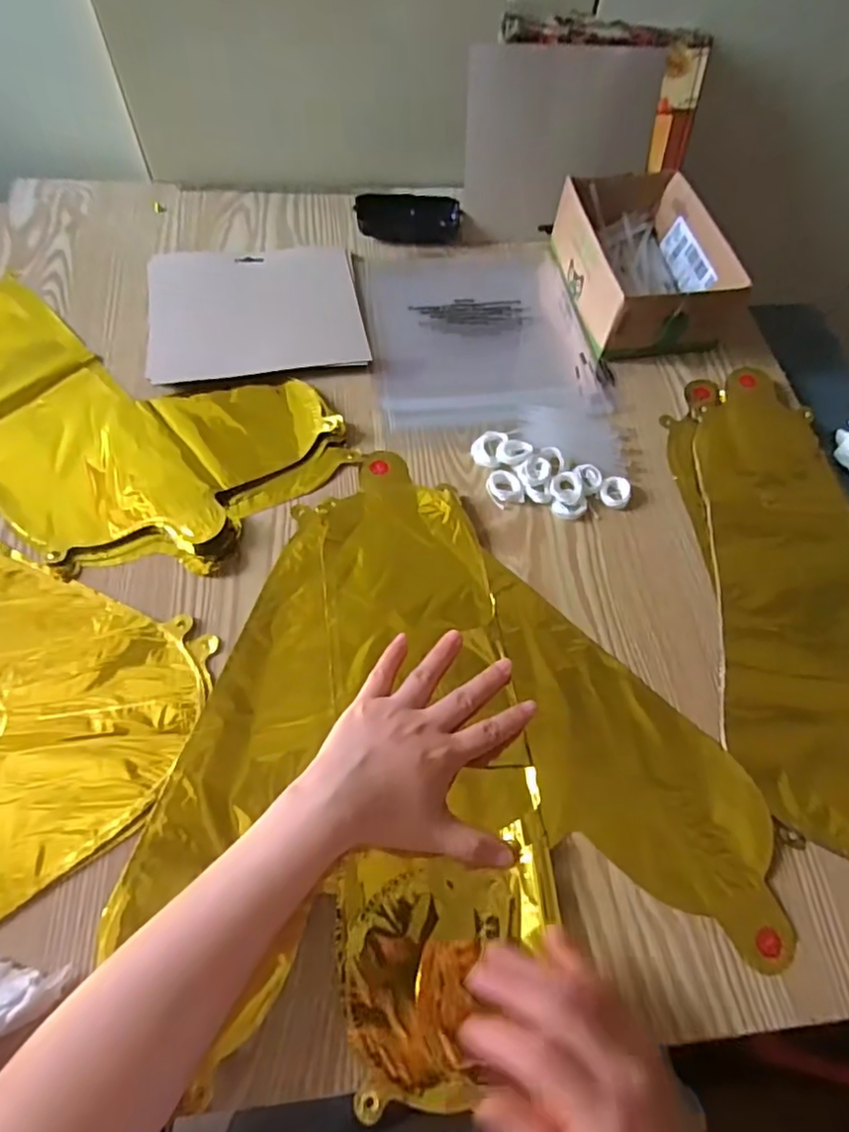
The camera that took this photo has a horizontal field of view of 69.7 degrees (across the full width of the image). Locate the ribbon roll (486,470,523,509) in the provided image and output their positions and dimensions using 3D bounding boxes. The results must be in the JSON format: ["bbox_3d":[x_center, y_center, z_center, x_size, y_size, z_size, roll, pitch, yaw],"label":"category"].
[{"bbox_3d":[0.065,-0.063,0.496,0.026,0.006,0.033,-16,63,-12],"label":"ribbon roll"}]

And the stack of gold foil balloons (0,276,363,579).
[{"bbox_3d":[-0.297,-0.153,0.520,0.431,0.013,0.229,35,65,15],"label":"stack of gold foil balloons"}]

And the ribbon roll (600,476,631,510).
[{"bbox_3d":[0.157,-0.060,0.499,0.025,0.008,0.028,25,62,10],"label":"ribbon roll"}]

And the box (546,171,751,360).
[{"bbox_3d":[0.213,-0.296,0.595,0.136,0.064,0.201,-6,62,-7],"label":"box"}]

